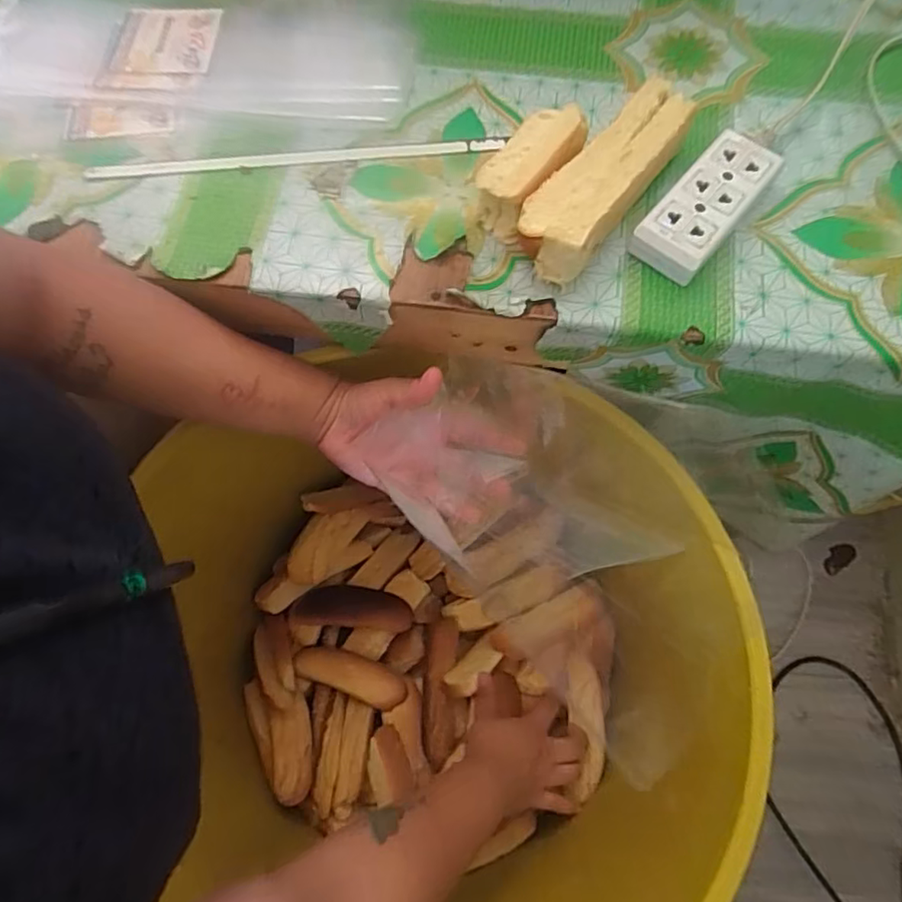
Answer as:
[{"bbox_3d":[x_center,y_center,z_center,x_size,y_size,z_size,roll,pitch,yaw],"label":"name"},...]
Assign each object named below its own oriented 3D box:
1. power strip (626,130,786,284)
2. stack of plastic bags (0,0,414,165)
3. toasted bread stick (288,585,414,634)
[{"bbox_3d":[0.157,-0.151,0.367,0.043,0.025,0.099,38,77,12],"label":"power strip"},{"bbox_3d":[-0.191,-0.271,0.423,0.315,0.014,0.154,-2,72,0],"label":"stack of plastic bags"},{"bbox_3d":[-0.105,0.165,0.623,0.128,0.023,0.043,4,74,2],"label":"toasted bread stick"}]

